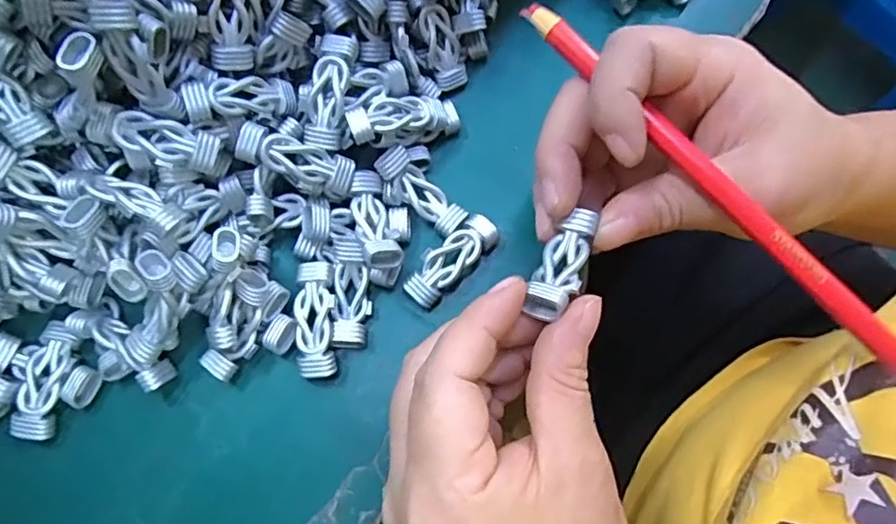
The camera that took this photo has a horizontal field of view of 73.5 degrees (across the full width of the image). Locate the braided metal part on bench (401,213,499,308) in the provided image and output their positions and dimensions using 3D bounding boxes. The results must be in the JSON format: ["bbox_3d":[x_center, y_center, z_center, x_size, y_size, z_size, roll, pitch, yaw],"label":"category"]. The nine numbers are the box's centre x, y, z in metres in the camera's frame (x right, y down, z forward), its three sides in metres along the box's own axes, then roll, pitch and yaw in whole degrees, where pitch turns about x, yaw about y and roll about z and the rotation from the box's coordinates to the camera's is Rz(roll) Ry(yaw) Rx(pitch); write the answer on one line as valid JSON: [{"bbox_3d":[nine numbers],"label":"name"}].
[{"bbox_3d":[0.001,-0.001,0.254,0.045,0.011,0.017,-43,79,-11],"label":"braided metal part on bench"}]

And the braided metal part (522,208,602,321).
[{"bbox_3d":[0.039,0.001,0.206,0.015,0.009,0.039,27,67,7],"label":"braided metal part"}]

